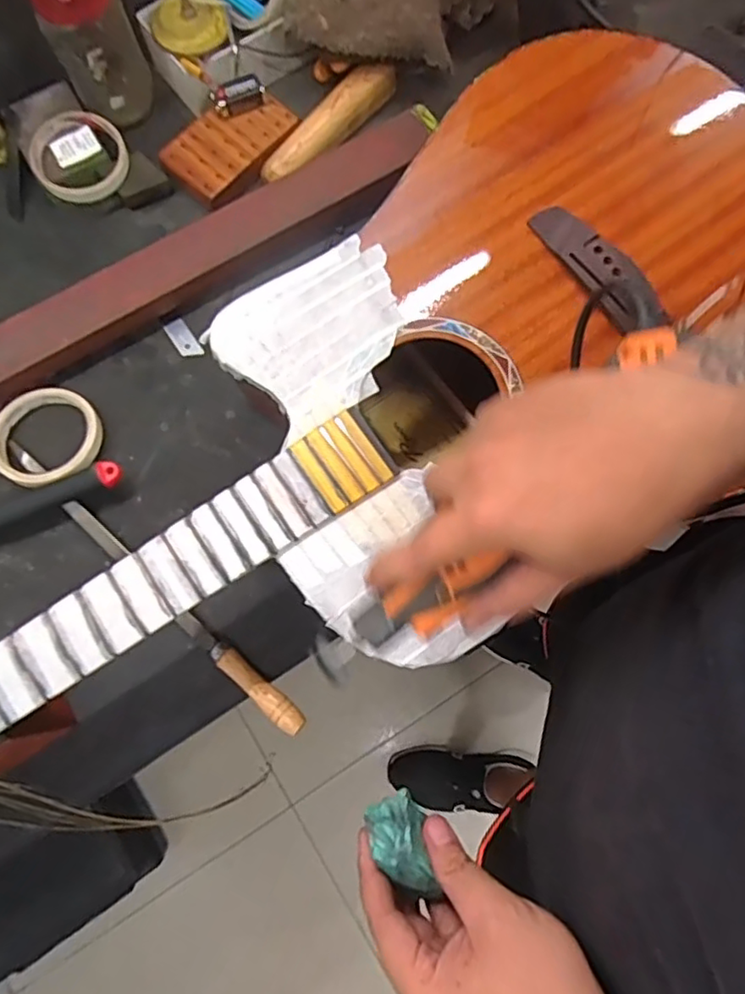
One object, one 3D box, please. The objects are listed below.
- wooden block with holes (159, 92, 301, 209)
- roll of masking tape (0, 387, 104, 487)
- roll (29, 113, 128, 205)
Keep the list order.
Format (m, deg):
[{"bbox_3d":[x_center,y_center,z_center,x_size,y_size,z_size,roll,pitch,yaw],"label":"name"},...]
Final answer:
[{"bbox_3d":[-0.135,-0.337,0.588,0.077,0.020,0.120,41,80,9],"label":"wooden block with holes"},{"bbox_3d":[-0.281,-0.052,0.528,0.089,0.021,0.089,0,77,1],"label":"roll of masking tape"},{"bbox_3d":[-0.273,-0.318,0.576,0.088,0.020,0.085,0,77,1],"label":"roll"}]

